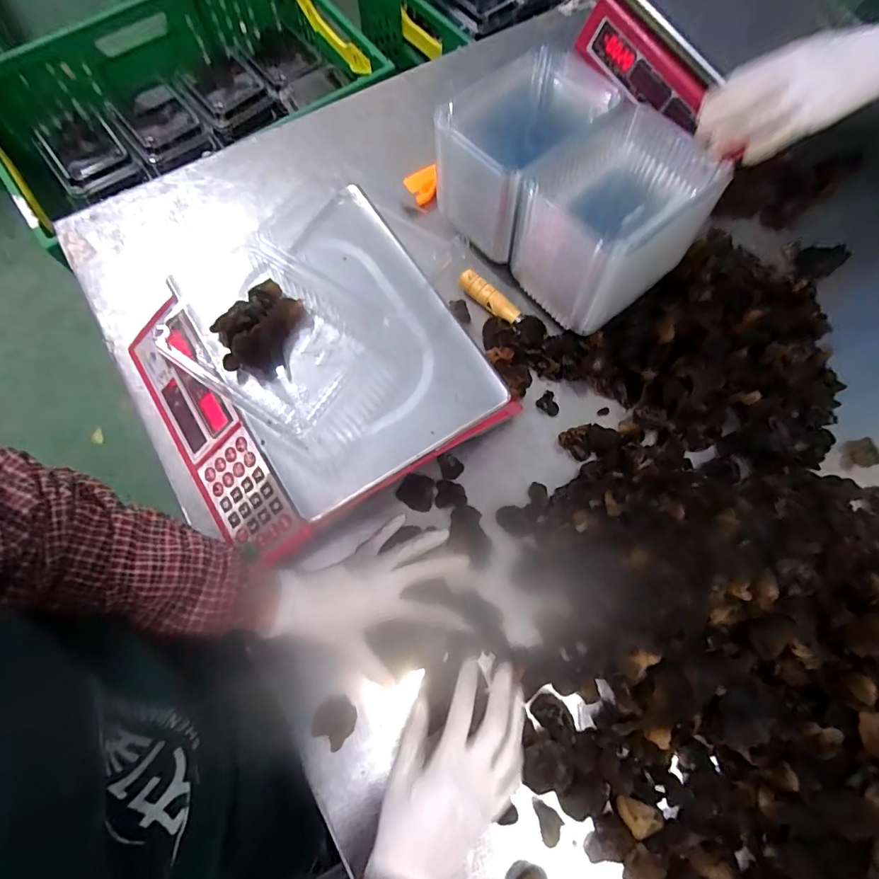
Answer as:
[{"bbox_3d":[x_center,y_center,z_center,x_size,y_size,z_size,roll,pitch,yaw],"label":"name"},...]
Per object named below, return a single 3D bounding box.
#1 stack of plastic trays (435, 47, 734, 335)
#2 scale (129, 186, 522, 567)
[{"bbox_3d":[0.100,-0.343,0.588,0.191,0.141,0.151,-40,77,-12],"label":"stack of plastic trays"},{"bbox_3d":[-0.139,-0.066,0.512,0.317,0.115,0.309,-33,76,-10],"label":"scale"}]

